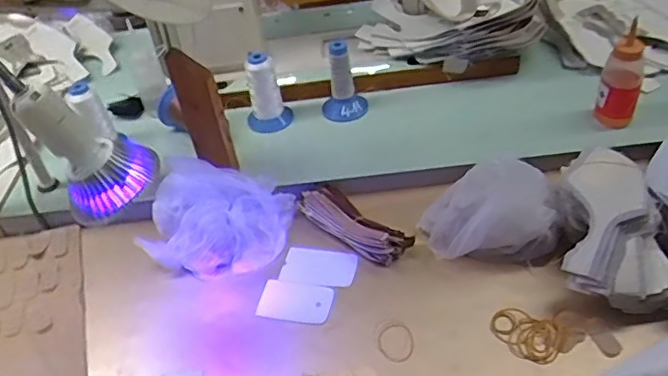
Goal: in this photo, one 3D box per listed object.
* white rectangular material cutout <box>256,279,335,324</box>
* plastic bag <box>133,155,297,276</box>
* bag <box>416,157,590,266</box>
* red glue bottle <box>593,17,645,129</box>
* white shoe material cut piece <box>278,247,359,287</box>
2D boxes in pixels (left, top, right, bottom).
[{"bbox_3d":[-0.044,0.130,0.678,0.086,0.004,0.049,6,48,16],"label":"white rectangular material cutout"},{"bbox_3d":[-0.147,0.038,0.736,0.170,0.069,0.131,5,47,13],"label":"plastic bag"},{"bbox_3d":[0.188,0.015,0.664,0.173,0.115,0.087,-4,45,4],"label":"bag"},{"bbox_3d":[0.372,-0.139,0.755,0.050,0.134,0.039,16,48,24],"label":"red glue bottle"},{"bbox_3d":[-0.017,0.094,0.709,0.091,0.006,0.051,3,45,17],"label":"white shoe material cut piece"}]

